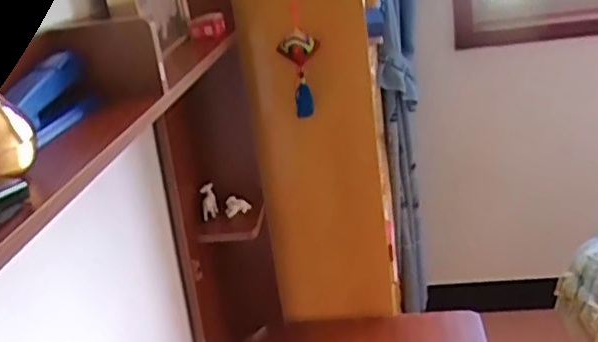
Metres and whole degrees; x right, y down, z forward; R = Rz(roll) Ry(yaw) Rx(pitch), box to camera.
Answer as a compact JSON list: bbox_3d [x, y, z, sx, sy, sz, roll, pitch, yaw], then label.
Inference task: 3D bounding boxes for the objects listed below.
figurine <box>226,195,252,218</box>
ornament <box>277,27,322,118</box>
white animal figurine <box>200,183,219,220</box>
[{"bbox_3d":[-0.097,0.054,1.023,0.039,0.030,0.016,-14,22,-18],"label":"figurine"},{"bbox_3d":[0.004,-0.142,0.957,0.056,0.130,0.052,-5,21,5],"label":"ornament"},{"bbox_3d":[-0.141,0.048,1.013,0.025,0.065,0.022,-7,-23,0],"label":"white animal figurine"}]

